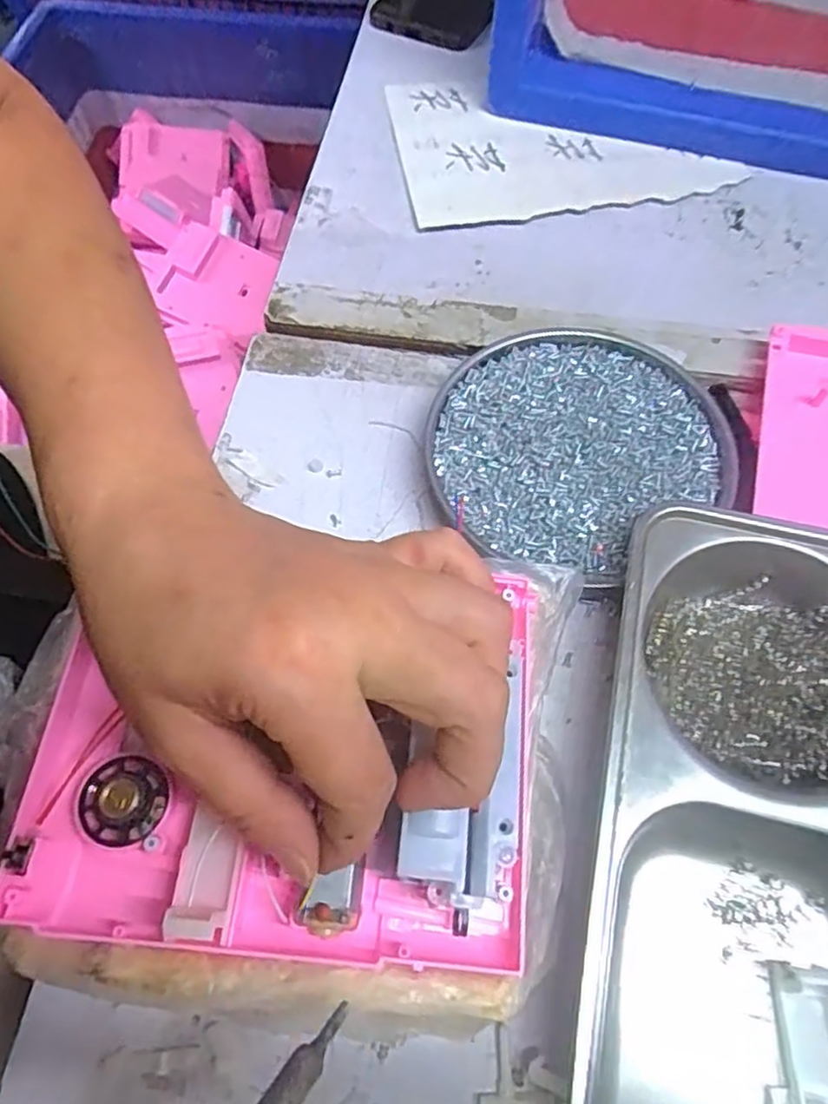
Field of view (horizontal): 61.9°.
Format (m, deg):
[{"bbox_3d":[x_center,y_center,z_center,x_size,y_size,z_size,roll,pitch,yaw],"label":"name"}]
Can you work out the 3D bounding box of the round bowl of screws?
[{"bbox_3d":[0.072,-0.052,0.319,0.129,0.019,0.120,-1,62,2],"label":"round bowl of screws"}]

